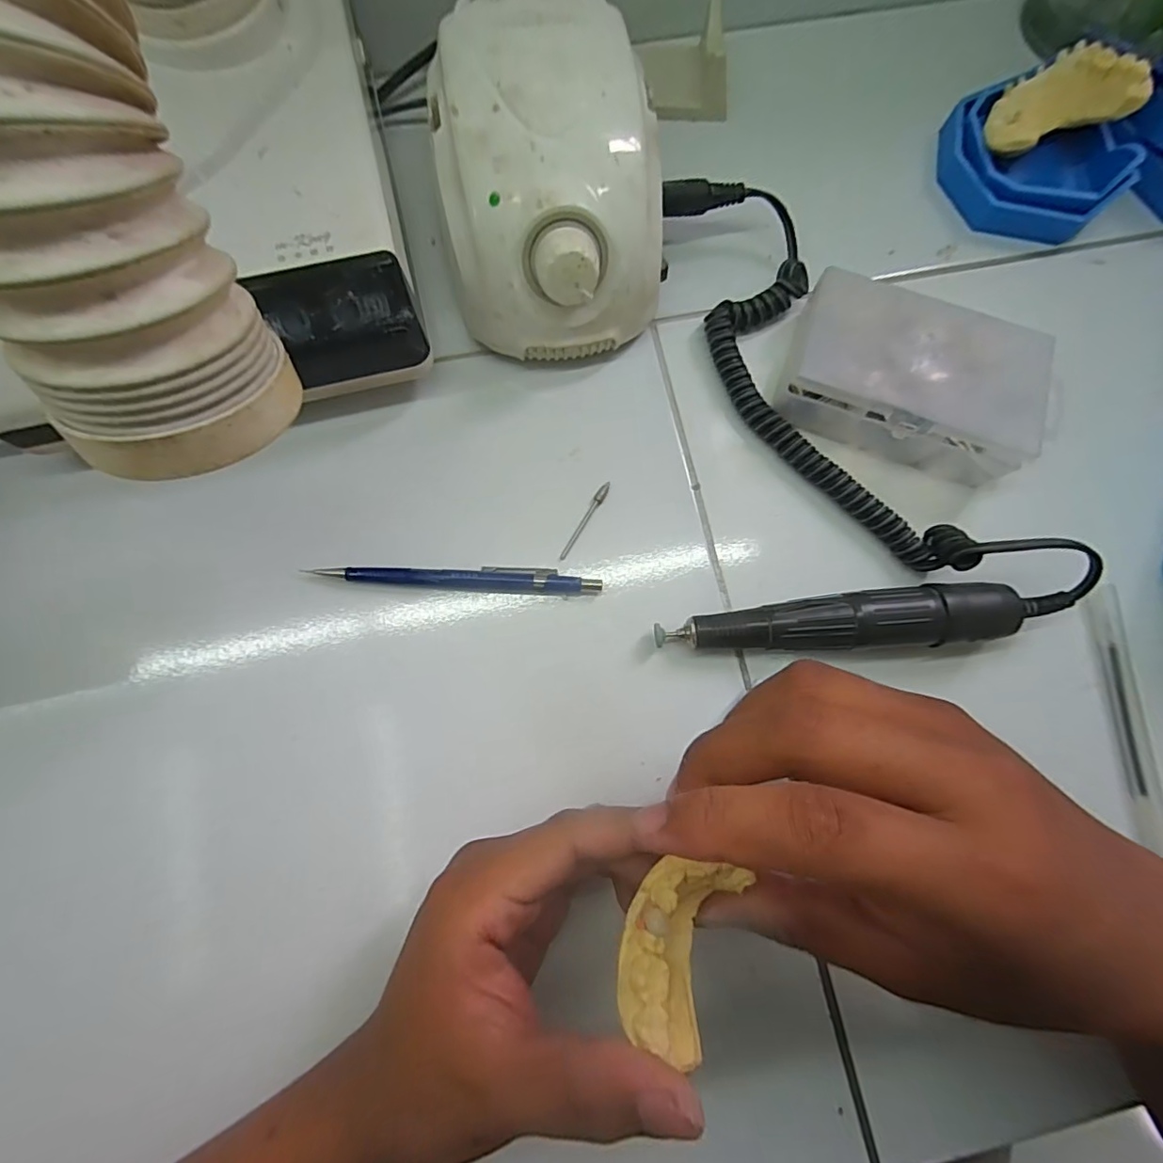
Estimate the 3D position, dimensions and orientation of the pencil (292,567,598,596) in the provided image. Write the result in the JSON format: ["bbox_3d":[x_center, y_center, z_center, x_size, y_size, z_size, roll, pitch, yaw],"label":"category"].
[{"bbox_3d":[-0.058,-0.002,0.258,0.133,0.010,0.013,4,78,-1],"label":"pencil"}]

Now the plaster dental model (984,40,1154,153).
[{"bbox_3d":[0.250,-0.257,0.280,0.056,0.033,0.051,-3,79,-1],"label":"plaster dental model"}]

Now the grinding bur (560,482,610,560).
[{"bbox_3d":[0.002,-0.030,0.268,0.004,0.005,0.045,30,80,5],"label":"grinding bur"}]

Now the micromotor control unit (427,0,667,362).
[{"bbox_3d":[-0.015,-0.186,0.257,0.097,0.083,0.133,-7,78,-3],"label":"micromotor control unit"}]

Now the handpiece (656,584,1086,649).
[{"bbox_3d":[0.125,0.018,0.247,0.177,0.028,0.026,-3,78,-2],"label":"handpiece"}]

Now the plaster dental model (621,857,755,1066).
[{"bbox_3d":[0.027,0.105,0.155,0.031,0.021,0.046,26,80,4],"label":"plaster dental model"}]

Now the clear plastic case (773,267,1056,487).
[{"bbox_3d":[0.161,-0.100,0.266,0.117,0.035,0.070,20,78,3],"label":"clear plastic case"}]

